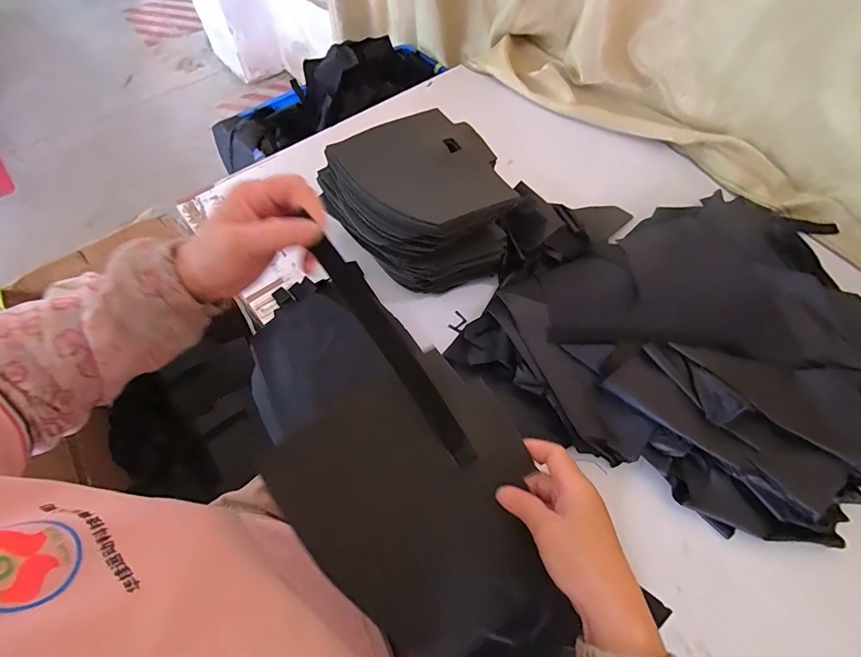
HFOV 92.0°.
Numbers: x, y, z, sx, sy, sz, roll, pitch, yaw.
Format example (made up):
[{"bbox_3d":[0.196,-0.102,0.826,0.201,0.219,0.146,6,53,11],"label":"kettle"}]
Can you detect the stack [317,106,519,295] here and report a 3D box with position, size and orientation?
[{"bbox_3d":[-0.020,-0.181,0.628,0.228,0.138,0.231,-21,63,-13],"label":"stack"}]

